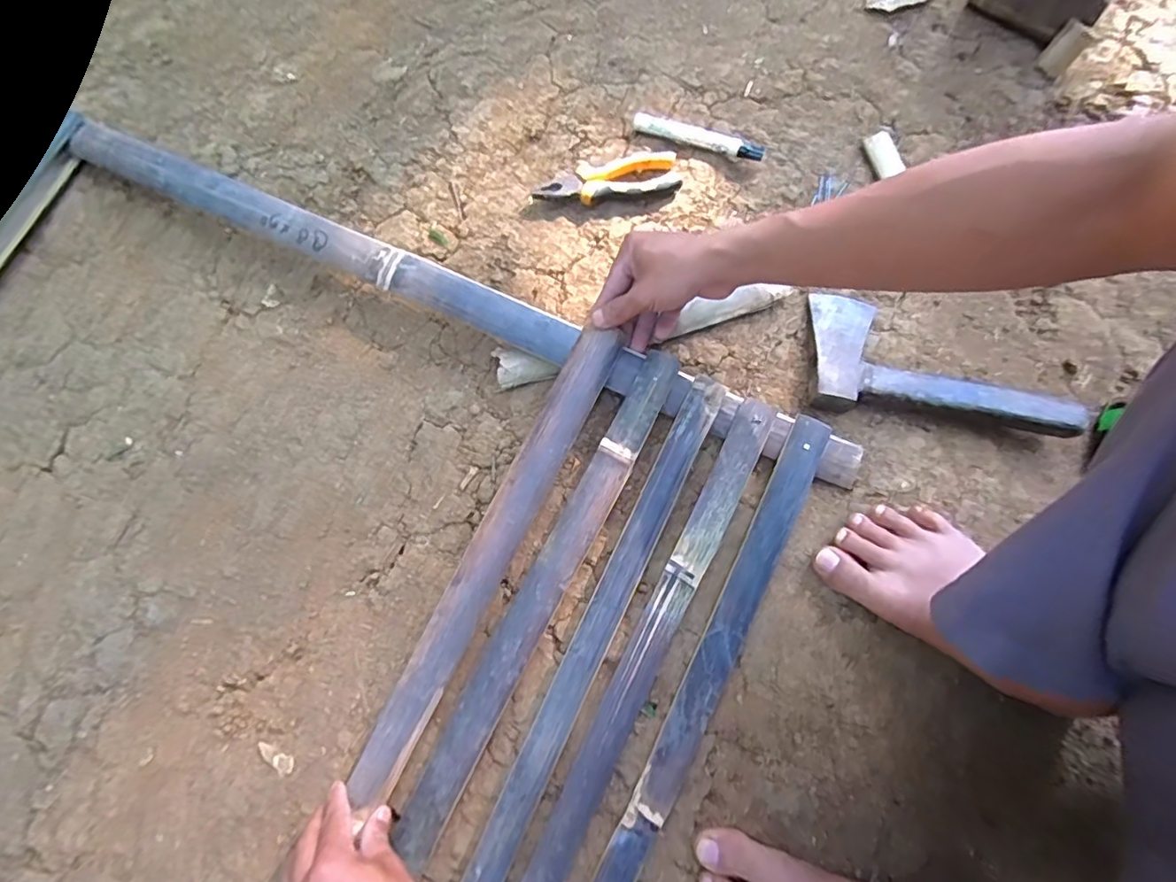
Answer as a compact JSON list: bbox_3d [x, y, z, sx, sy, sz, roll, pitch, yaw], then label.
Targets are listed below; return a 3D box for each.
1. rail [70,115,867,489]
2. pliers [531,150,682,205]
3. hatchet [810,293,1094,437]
[{"bbox_3d":[-0.152,-0.153,0.568,0.891,0.043,0.051,24,78,7],"label":"rail"},{"bbox_3d":[0.020,-0.279,0.597,0.151,0.025,0.048,-8,77,0],"label":"pliers"},{"bbox_3d":[0.349,-0.078,0.544,0.253,0.029,0.120,7,77,3],"label":"hatchet"}]

